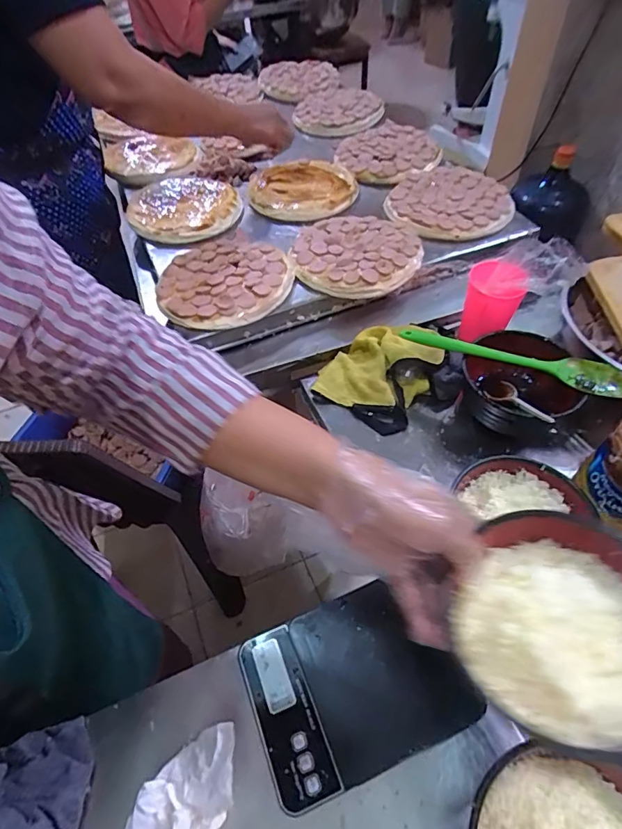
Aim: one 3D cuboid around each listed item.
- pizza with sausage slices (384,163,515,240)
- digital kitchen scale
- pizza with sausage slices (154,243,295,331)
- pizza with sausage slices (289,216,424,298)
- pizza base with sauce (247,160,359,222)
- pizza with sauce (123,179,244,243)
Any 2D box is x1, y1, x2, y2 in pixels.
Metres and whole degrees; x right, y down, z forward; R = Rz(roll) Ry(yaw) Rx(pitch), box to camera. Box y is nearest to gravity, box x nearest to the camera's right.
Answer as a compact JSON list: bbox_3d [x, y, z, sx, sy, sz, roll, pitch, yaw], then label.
[{"bbox_3d":[0.231,-0.361,0.780,0.200,0.022,0.191,2,53,6],"label":"pizza with sausage slices"},{"bbox_3d":[0.033,0.226,0.396,0.167,0.018,0.126,-20,54,-10],"label":"digital kitchen scale"},{"bbox_3d":[-0.129,-0.189,0.673,0.182,0.020,0.176,-2,53,3],"label":"pizza with sausage slices"},{"bbox_3d":[0.068,-0.247,0.705,0.188,0.026,0.177,-1,53,4],"label":"pizza with sausage slices"},{"bbox_3d":[-0.016,-0.405,0.838,0.188,0.020,0.179,-4,53,1],"label":"pizza base with sauce"},{"bbox_3d":[-0.222,-0.360,0.812,0.184,0.028,0.183,-2,53,3],"label":"pizza with sauce"}]

